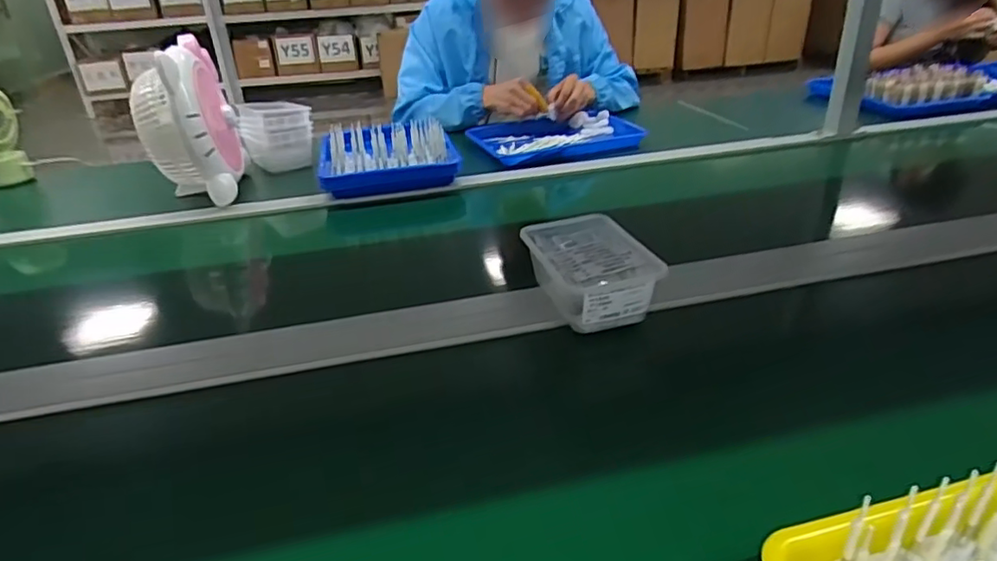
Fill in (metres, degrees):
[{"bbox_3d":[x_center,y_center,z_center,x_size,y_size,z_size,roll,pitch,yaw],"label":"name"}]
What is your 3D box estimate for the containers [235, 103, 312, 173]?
[{"bbox_3d":[-0.465,-0.306,1.264,0.136,0.118,0.130,-15,31,-20],"label":"containers"}]

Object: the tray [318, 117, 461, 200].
[{"bbox_3d":[-0.204,-0.237,1.129,0.246,0.092,0.191,-7,29,-6],"label":"tray"}]

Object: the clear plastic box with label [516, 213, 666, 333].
[{"bbox_3d":[0.101,-0.015,0.701,0.124,0.059,0.179,-10,29,-11],"label":"clear plastic box with label"}]

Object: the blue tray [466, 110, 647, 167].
[{"bbox_3d":[0.132,-0.309,1.306,0.362,0.036,0.239,-11,29,-13],"label":"blue tray"}]

